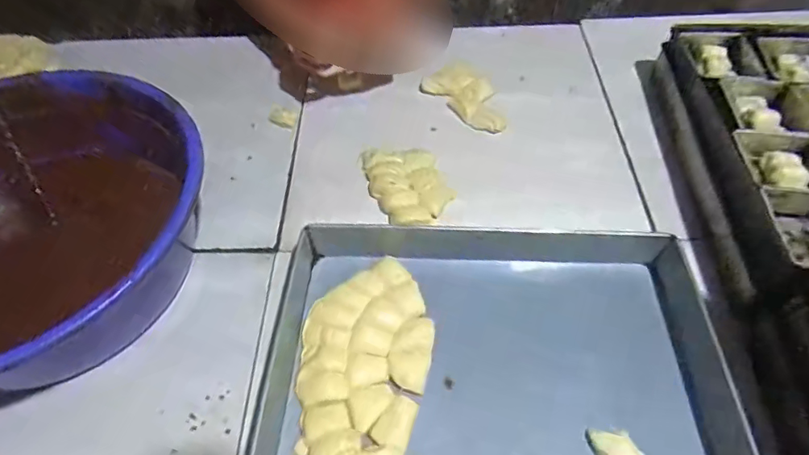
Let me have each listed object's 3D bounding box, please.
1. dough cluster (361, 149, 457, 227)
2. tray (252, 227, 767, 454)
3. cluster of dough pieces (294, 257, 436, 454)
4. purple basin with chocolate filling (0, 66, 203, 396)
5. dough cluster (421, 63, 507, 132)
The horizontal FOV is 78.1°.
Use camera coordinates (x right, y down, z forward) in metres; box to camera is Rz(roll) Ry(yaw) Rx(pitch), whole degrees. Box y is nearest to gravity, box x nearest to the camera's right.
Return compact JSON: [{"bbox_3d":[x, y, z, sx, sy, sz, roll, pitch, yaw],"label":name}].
[{"bbox_3d":[0.003,-0.068,0.707,0.101,0.019,0.144,-20,54,-13],"label":"dough cluster"},{"bbox_3d":[0.094,0.217,0.496,0.498,0.062,0.492,1,53,3],"label":"tray"},{"bbox_3d":[-0.045,0.146,0.552,0.139,0.022,0.240,9,53,8],"label":"cluster of dough pieces"},{"bbox_3d":[-0.426,-0.001,0.588,0.393,0.163,0.418,-1,52,1],"label":"purple basin with chocolate filling"},{"bbox_3d":[0.112,-0.213,0.813,0.086,0.033,0.167,-35,59,-22],"label":"dough cluster"}]

